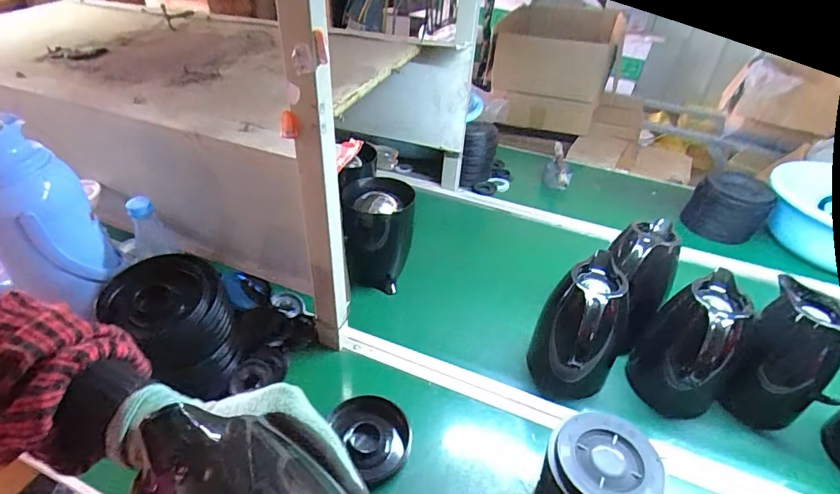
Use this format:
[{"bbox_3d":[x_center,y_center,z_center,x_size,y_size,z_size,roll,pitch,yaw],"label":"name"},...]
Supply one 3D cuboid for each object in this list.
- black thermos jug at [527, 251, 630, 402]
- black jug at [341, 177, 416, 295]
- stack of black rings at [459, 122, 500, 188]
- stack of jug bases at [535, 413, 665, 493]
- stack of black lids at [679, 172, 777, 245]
[{"bbox_3d":[0.236,0.129,0.673,0.123,0.196,0.145,22,40,23],"label":"black thermos jug"},{"bbox_3d":[-0.082,-0.022,0.848,0.126,0.181,0.114,0,37,-5],"label":"black jug"},{"bbox_3d":[0.142,-0.214,1.092,0.077,0.140,0.094,9,37,7],"label":"stack of black rings"},{"bbox_3d":[0.194,0.283,0.518,0.105,0.143,0.111,18,39,19],"label":"stack of jug bases"},{"bbox_3d":[0.711,-0.098,1.050,0.149,0.139,0.115,15,38,15],"label":"stack of black lids"}]

